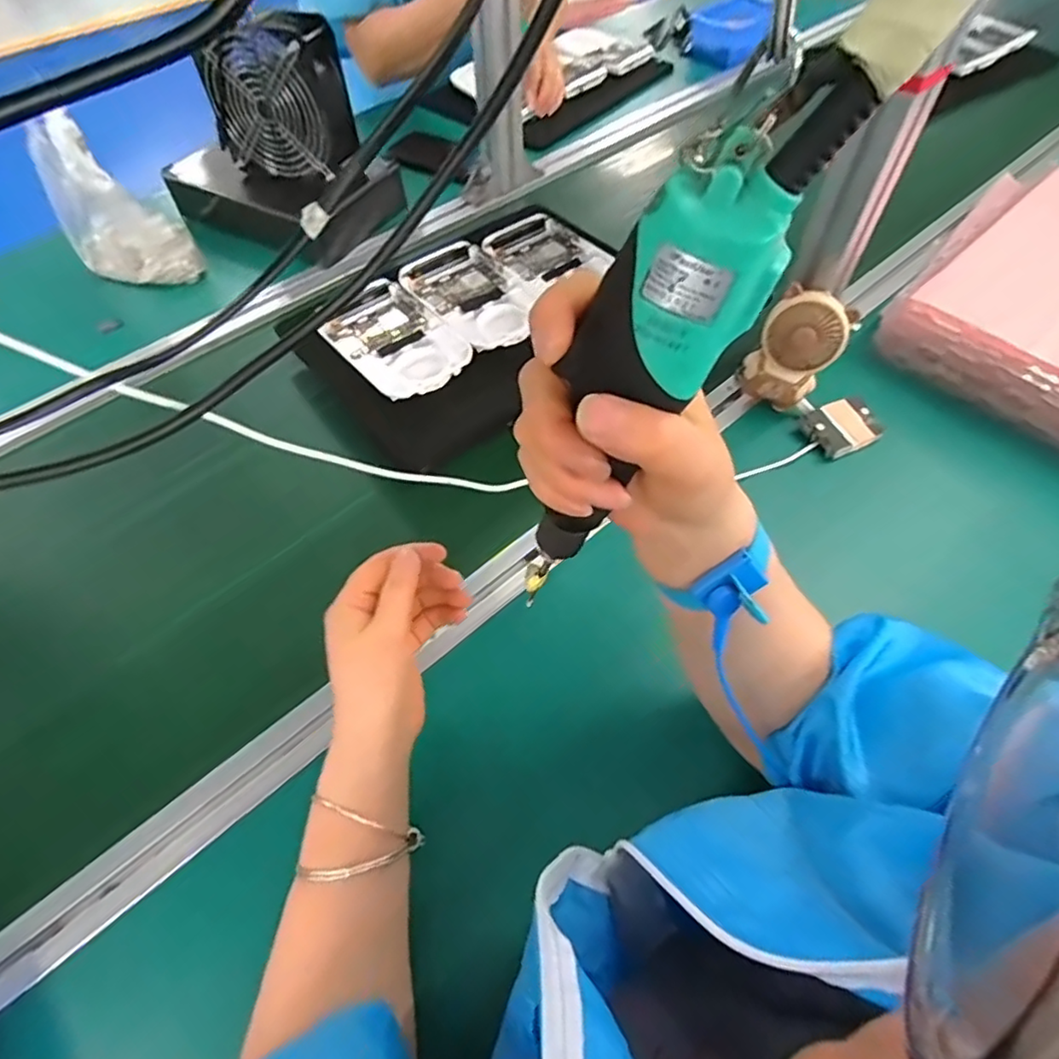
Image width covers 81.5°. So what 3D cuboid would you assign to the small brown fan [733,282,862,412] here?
[{"bbox_3d":[0.240,-0.160,0.557,0.081,0.100,0.041,12,54,11],"label":"small brown fan"}]

